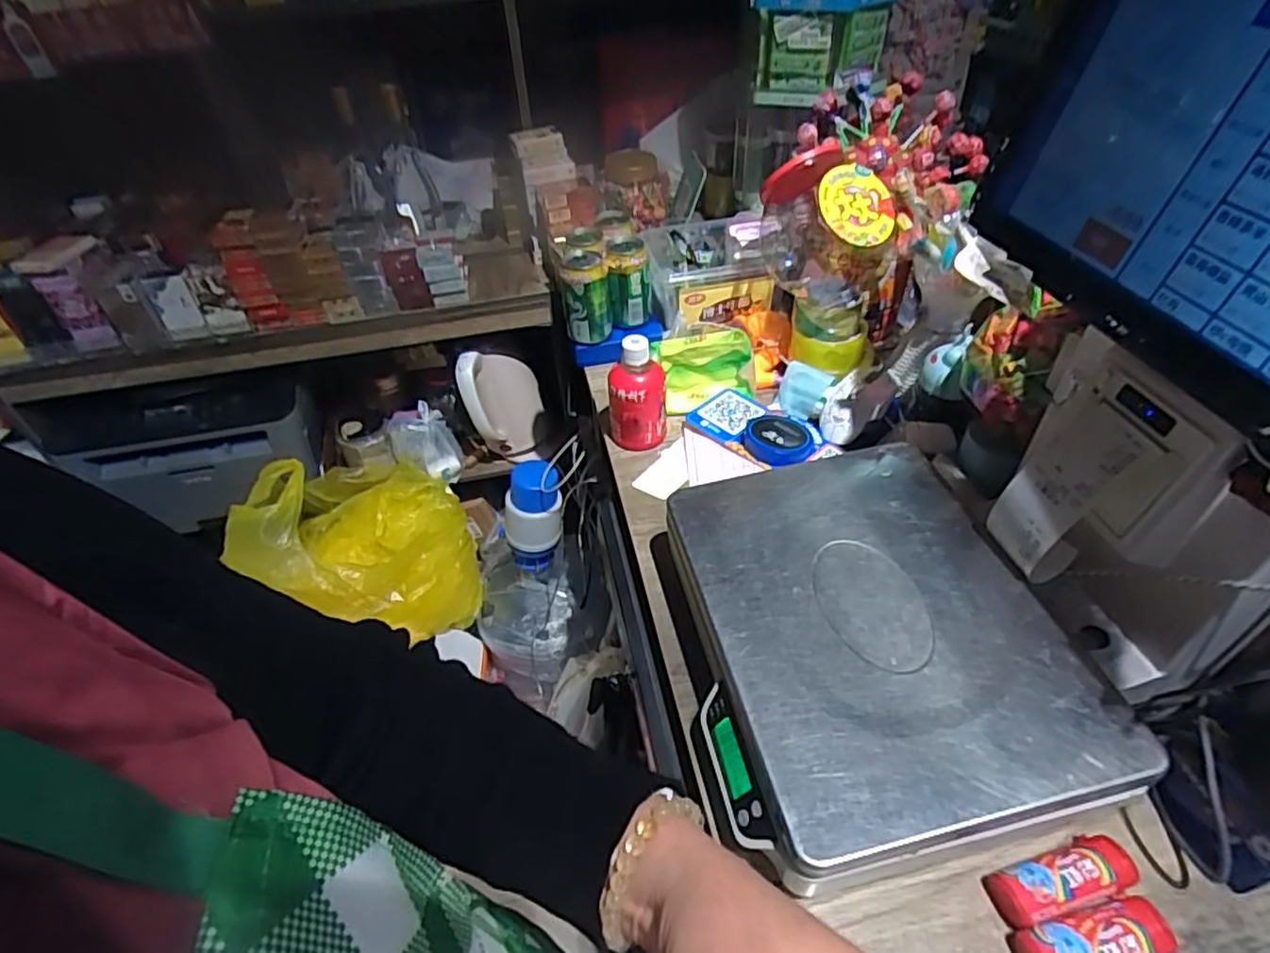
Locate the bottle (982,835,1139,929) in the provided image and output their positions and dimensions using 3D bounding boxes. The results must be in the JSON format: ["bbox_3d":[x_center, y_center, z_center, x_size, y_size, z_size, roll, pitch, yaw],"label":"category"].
[{"bbox_3d":[0.293,0.277,0.455,0.096,0.028,0.035,-13,44,-10],"label":"bottle"}]

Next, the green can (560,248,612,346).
[{"bbox_3d":[-0.067,-0.247,0.923,0.064,0.110,0.063,1,44,5],"label":"green can"}]

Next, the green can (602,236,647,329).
[{"bbox_3d":[-0.008,-0.278,0.952,0.058,0.100,0.070,0,44,4],"label":"green can"}]

